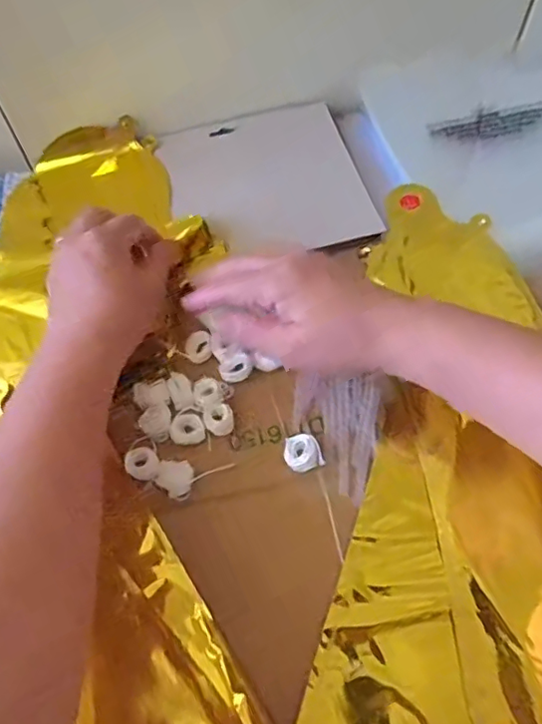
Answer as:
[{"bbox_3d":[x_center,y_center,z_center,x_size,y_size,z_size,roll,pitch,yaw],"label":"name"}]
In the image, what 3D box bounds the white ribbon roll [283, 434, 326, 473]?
[{"bbox_3d":[0.020,0.058,0.350,0.023,0.015,0.023,-1,62,1],"label":"white ribbon roll"}]

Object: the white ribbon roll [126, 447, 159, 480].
[{"bbox_3d":[-0.080,0.064,0.349,0.020,0.006,0.022,-1,62,1],"label":"white ribbon roll"}]

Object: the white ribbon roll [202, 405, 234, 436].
[{"bbox_3d":[-0.033,0.038,0.366,0.019,0.010,0.016,-26,65,-11],"label":"white ribbon roll"}]

